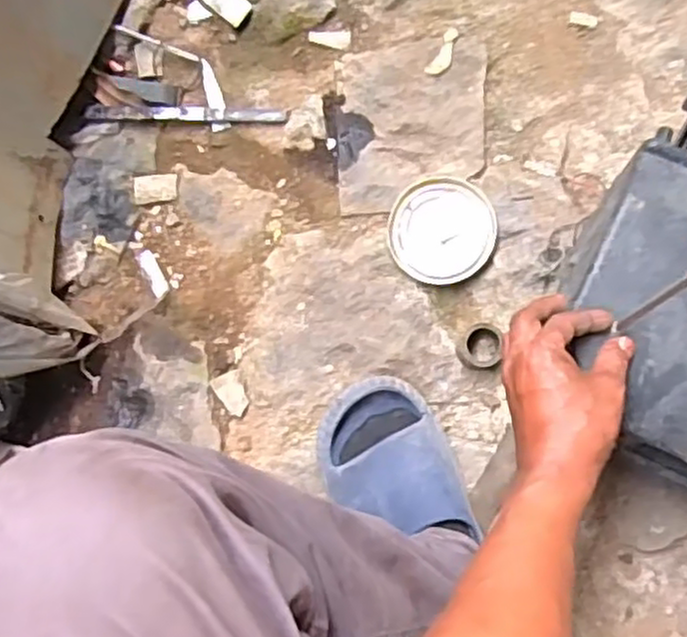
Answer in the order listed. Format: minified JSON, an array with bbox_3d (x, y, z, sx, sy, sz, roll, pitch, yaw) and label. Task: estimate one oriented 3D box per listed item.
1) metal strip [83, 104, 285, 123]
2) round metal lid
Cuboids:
[{"bbox_3d":[-0.169,-0.220,0.784,0.215,0.007,0.018,2,86,4],"label":"metal strip"},{"bbox_3d":[0.098,-0.088,0.734,0.104,0.017,0.103,-7,83,5],"label":"round metal lid"}]

